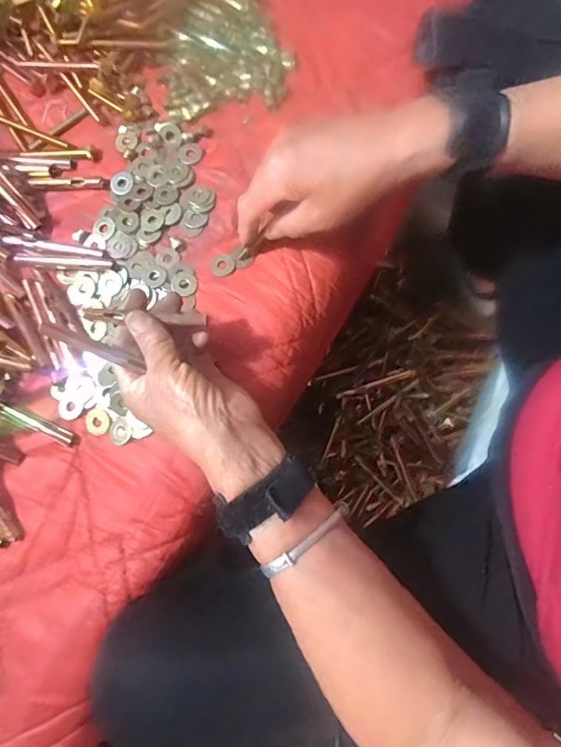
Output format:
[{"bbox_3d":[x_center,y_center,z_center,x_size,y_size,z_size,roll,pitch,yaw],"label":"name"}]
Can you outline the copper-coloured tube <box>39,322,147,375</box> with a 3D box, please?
[{"bbox_3d":[-0.127,-0.018,0.307,0.066,0.007,0.009,24,80,-20],"label":"copper-coloured tube"}]

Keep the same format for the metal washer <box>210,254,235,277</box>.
[{"bbox_3d":[-0.050,-0.094,0.391,0.021,0.004,0.018,-39,78,-4],"label":"metal washer"}]

